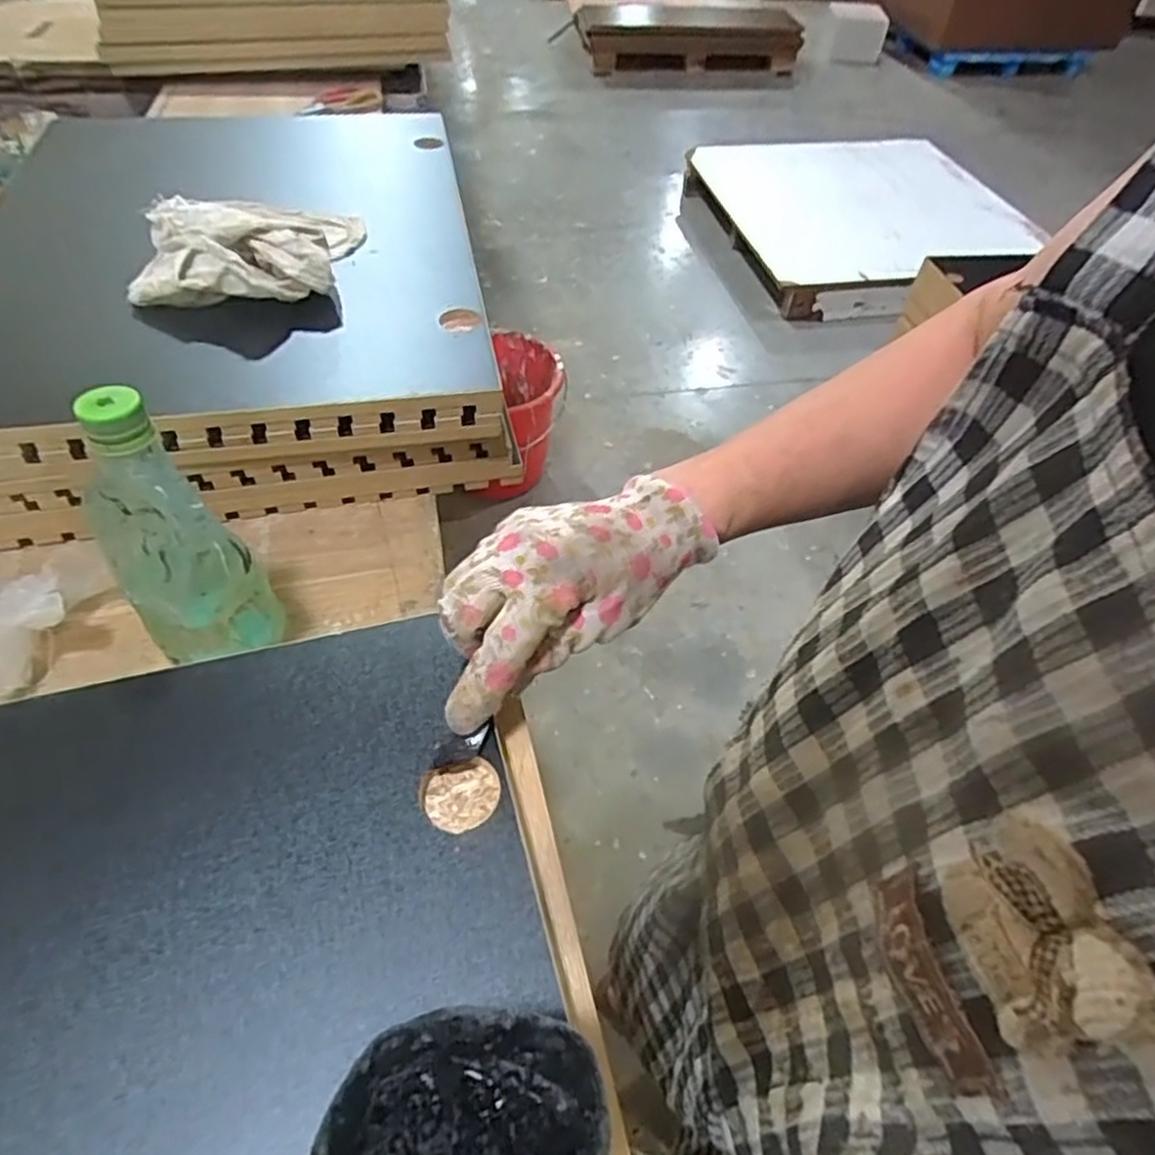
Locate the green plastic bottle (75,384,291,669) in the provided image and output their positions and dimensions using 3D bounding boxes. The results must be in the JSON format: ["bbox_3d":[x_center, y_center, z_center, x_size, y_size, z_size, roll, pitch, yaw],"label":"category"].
[{"bbox_3d":[-0.242,-0.026,0.413,0.069,0.175,0.083,-37,60,-28],"label":"green plastic bottle"}]

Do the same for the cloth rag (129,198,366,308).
[{"bbox_3d":[-0.286,-0.289,0.616,0.158,0.055,0.157,0,50,-2],"label":"cloth rag"}]

